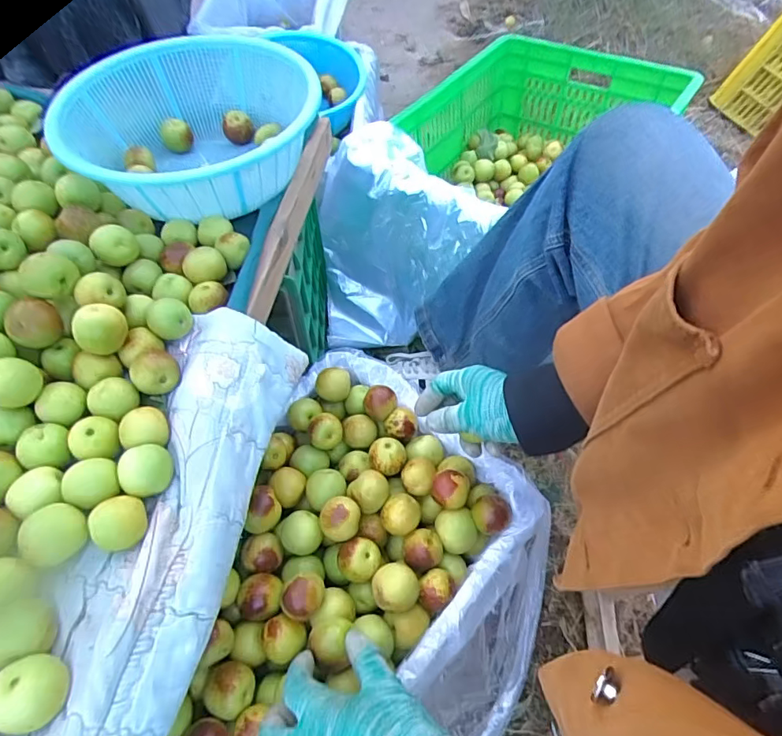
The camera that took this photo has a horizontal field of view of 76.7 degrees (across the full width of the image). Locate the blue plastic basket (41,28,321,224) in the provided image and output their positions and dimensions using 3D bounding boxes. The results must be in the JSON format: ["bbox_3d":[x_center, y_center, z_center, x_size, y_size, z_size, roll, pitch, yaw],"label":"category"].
[{"bbox_3d":[-0.211,-0.256,0.545,0.263,0.089,0.261,-7,55,-6],"label":"blue plastic basket"}]

